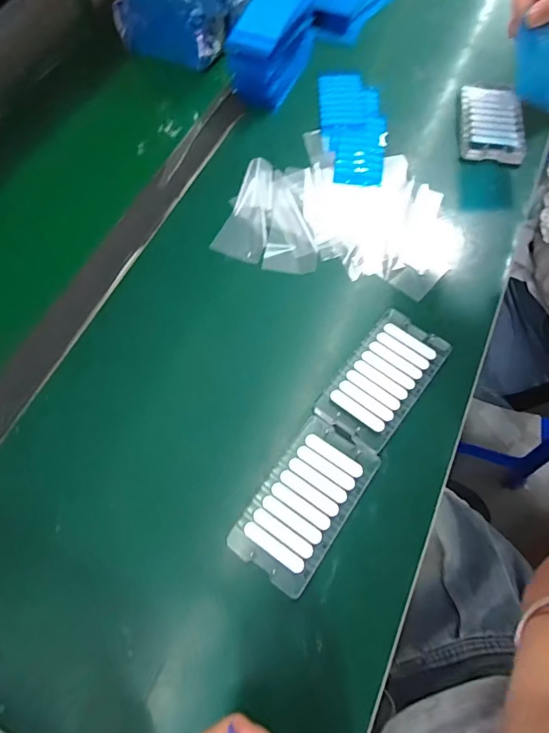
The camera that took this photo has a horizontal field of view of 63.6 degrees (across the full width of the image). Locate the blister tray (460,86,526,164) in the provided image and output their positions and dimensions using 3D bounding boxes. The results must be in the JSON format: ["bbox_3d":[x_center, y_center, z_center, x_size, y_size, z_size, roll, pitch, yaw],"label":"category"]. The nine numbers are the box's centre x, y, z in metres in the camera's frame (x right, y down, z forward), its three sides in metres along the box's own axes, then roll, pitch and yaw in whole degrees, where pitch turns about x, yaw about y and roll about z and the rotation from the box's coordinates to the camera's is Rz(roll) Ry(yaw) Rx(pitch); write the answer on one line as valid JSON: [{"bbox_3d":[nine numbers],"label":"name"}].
[{"bbox_3d":[0.255,-0.289,0.520,0.066,0.012,0.119,7,65,4],"label":"blister tray"}]

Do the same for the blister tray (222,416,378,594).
[{"bbox_3d":[0.025,0.104,0.347,0.067,0.011,0.123,32,71,13],"label":"blister tray"}]

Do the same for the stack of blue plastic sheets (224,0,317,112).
[{"bbox_3d":[-0.001,-0.393,0.536,0.063,0.070,0.162,23,68,11],"label":"stack of blue plastic sheets"}]

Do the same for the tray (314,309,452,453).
[{"bbox_3d":[0.096,0.008,0.387,0.064,0.009,0.123,36,72,14],"label":"tray"}]

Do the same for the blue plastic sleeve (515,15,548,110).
[{"bbox_3d":[0.281,-0.312,0.470,0.045,0.018,0.079,-2,101,14],"label":"blue plastic sleeve"}]

